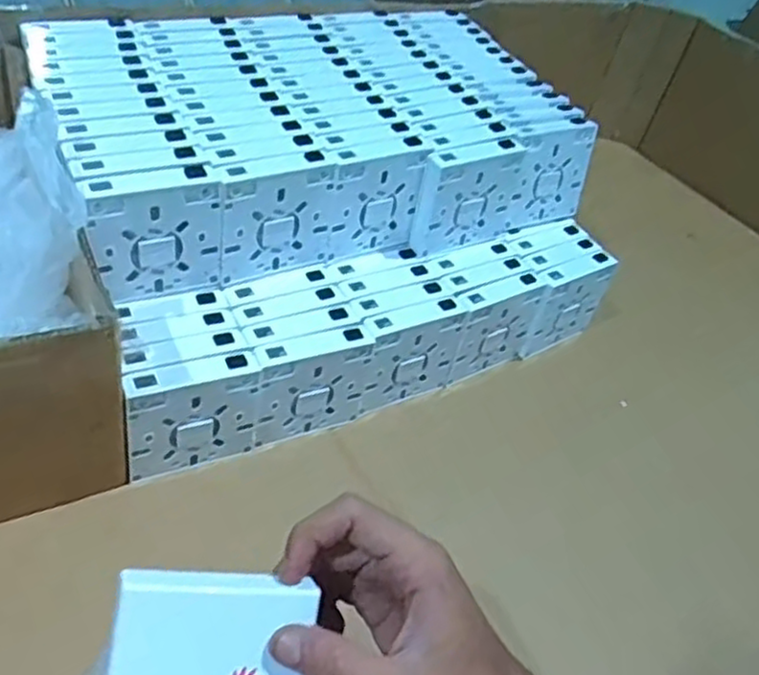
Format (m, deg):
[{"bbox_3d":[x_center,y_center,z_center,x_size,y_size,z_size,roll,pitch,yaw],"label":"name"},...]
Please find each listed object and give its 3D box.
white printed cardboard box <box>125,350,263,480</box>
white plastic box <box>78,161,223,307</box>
[{"bbox_3d":[-0.123,0.052,0.485,0.087,0.083,0.018,-16,48,-24],"label":"white printed cardboard box"},{"bbox_3d":[-0.147,-0.067,0.480,0.083,0.087,0.020,-20,49,-27],"label":"white plastic box"}]

